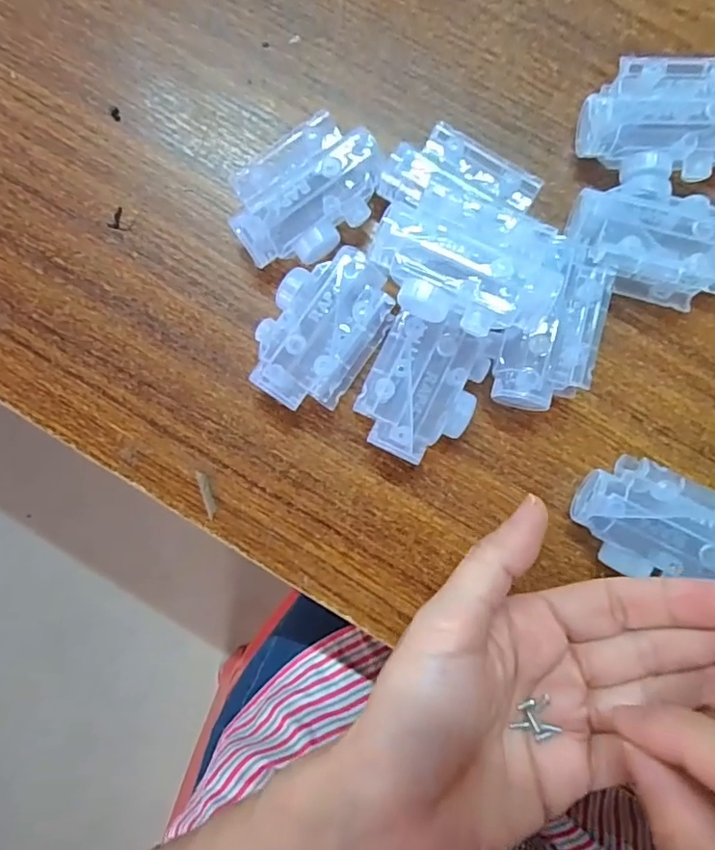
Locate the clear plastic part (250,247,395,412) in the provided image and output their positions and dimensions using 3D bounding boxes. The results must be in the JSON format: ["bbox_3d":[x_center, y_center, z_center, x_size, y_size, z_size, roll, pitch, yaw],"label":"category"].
[{"bbox_3d":[-0.015,-0.040,0.236,0.046,0.027,0.068,29,89,3],"label":"clear plastic part"}]

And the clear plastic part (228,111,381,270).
[{"bbox_3d":[-0.022,-0.098,0.239,0.067,0.026,0.045,-39,87,0],"label":"clear plastic part"}]

